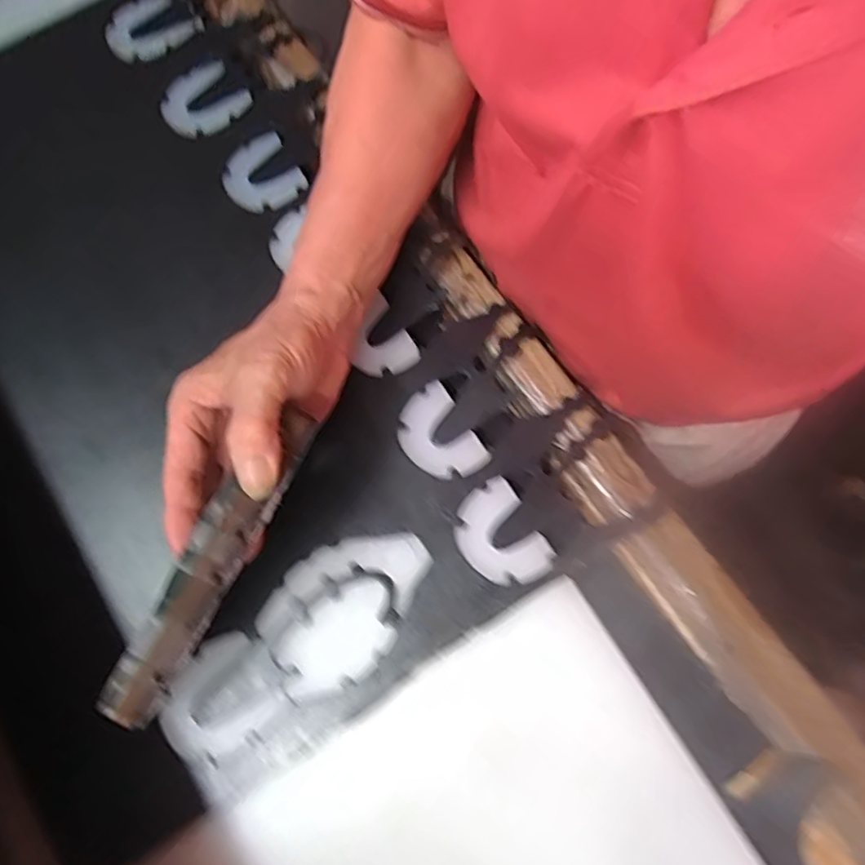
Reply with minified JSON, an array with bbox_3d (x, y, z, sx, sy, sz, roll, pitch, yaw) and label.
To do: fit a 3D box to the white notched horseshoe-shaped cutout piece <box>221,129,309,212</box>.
[{"bbox_3d":[-0.127,-0.190,0.459,0.054,0.004,0.061,-30,75,-7],"label":"white notched horseshoe-shaped cutout piece"}]

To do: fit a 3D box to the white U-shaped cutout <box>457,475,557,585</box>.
[{"bbox_3d":[0.040,0.062,0.377,0.044,0.004,0.062,-29,75,-6],"label":"white U-shaped cutout"}]

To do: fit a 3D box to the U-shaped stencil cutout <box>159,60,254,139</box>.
[{"bbox_3d":[-0.177,-0.255,0.480,0.062,0.006,0.057,-40,76,-9],"label":"U-shaped stencil cutout"}]

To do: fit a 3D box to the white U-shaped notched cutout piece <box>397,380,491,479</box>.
[{"bbox_3d":[0.003,0.002,0.398,0.043,0.004,0.062,-31,75,-7],"label":"white U-shaped notched cutout piece"}]

